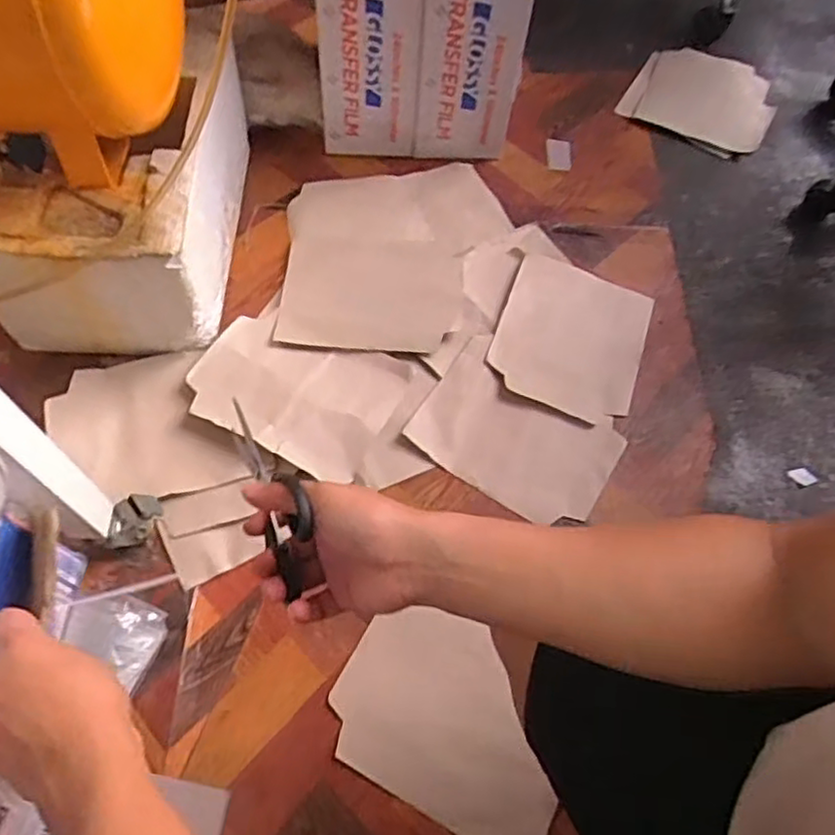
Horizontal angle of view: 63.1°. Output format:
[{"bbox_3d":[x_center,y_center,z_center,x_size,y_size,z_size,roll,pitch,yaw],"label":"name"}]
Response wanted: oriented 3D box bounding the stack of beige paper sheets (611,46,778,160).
[{"bbox_3d":[0.549,-0.624,1.306,0.264,0.024,0.233,25,73,2],"label":"stack of beige paper sheets"}]

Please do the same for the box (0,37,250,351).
[{"bbox_3d":[-0.413,-0.331,0.962,0.274,0.224,0.454,-1,62,-3],"label":"box"}]

